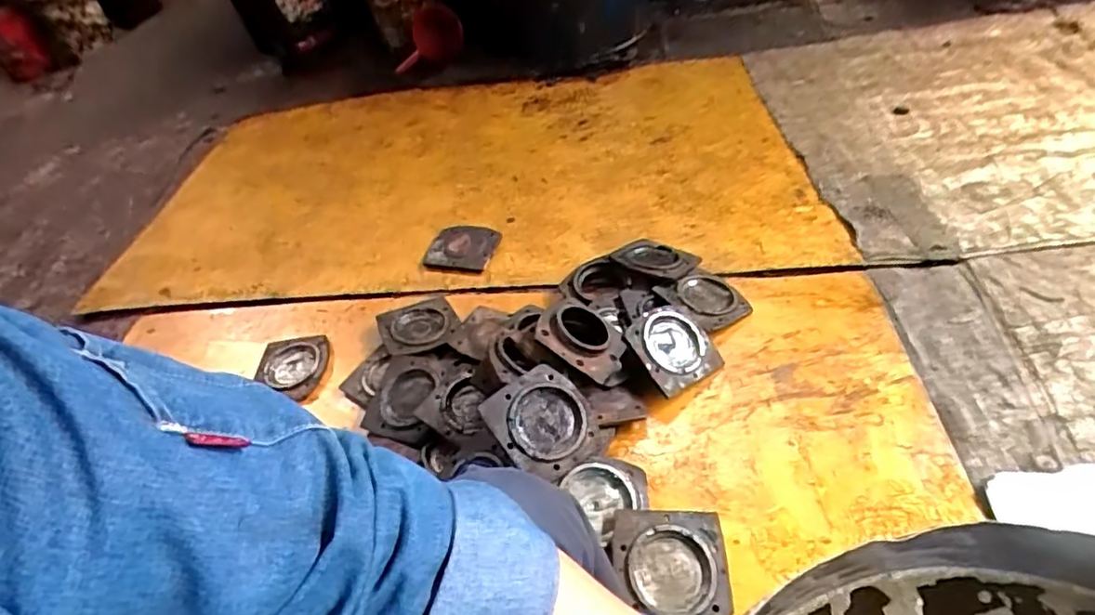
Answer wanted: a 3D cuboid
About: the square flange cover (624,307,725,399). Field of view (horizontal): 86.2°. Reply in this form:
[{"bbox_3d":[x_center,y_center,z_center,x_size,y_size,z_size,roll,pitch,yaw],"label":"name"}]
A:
[{"bbox_3d":[0.257,0.079,1.183,0.176,0.027,0.175,-29,80,-26],"label":"square flange cover"}]

